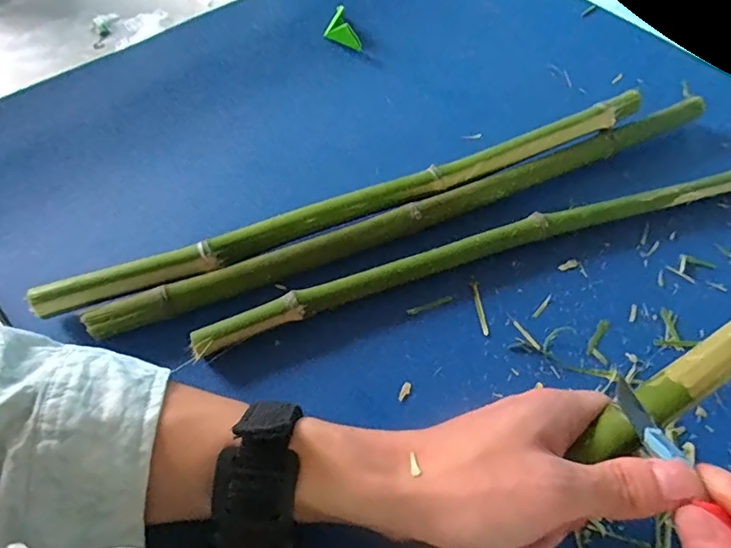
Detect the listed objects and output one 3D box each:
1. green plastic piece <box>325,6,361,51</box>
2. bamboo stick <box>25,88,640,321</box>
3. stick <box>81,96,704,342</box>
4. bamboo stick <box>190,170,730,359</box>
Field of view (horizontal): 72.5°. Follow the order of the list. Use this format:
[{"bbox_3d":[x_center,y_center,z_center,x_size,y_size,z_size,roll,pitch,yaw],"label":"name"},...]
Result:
[{"bbox_3d":[-0.025,-0.236,0.480,0.026,0.020,0.047,-21,63,-14],"label":"green plastic piece"},{"bbox_3d":[0.009,-0.056,0.366,0.460,0.025,0.022,-20,62,-14],"label":"bamboo stick"},{"bbox_3d":[0.057,-0.053,0.375,0.498,0.019,0.022,-21,63,-14],"label":"stick"},{"bbox_3d":[0.112,-0.023,0.362,0.462,0.018,0.023,-17,62,-12],"label":"bamboo stick"}]

